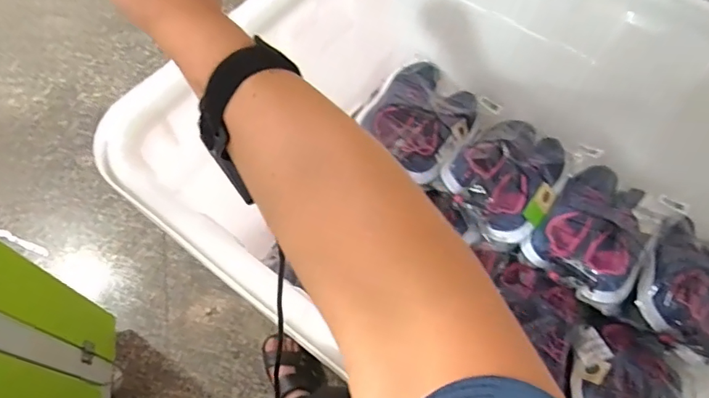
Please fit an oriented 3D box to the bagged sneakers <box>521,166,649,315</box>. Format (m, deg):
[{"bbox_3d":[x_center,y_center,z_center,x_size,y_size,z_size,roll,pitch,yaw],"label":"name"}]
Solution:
[{"bbox_3d":[0.454,0.062,0.874,0.190,0.087,0.234,37,66,15],"label":"bagged sneakers"}]

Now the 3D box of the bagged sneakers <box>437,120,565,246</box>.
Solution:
[{"bbox_3d":[0.300,-0.049,0.928,0.206,0.079,0.240,41,67,17],"label":"bagged sneakers"}]

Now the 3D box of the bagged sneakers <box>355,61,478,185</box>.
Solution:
[{"bbox_3d":[0.133,-0.172,0.988,0.205,0.095,0.227,36,66,15],"label":"bagged sneakers"}]

